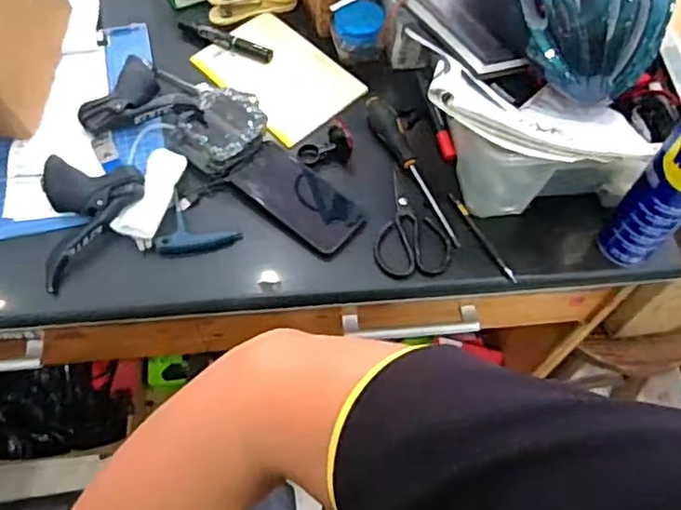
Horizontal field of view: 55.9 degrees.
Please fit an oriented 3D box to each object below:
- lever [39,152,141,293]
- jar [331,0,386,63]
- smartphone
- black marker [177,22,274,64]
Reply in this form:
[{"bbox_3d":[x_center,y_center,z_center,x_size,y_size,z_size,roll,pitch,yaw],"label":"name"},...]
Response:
[{"bbox_3d":[-0.282,-0.048,0.737,0.116,0.045,0.157,-8,62,-7],"label":"lever"},{"bbox_3d":[0.024,-0.308,0.877,0.073,0.058,0.063,0,61,-2],"label":"jar"},{"bbox_3d":[-0.050,-0.070,0.775,0.159,0.010,0.078,37,66,17],"label":"smartphone"},{"bbox_3d":[-0.163,-0.300,0.897,0.147,0.022,0.022,21,62,9],"label":"black marker"}]

